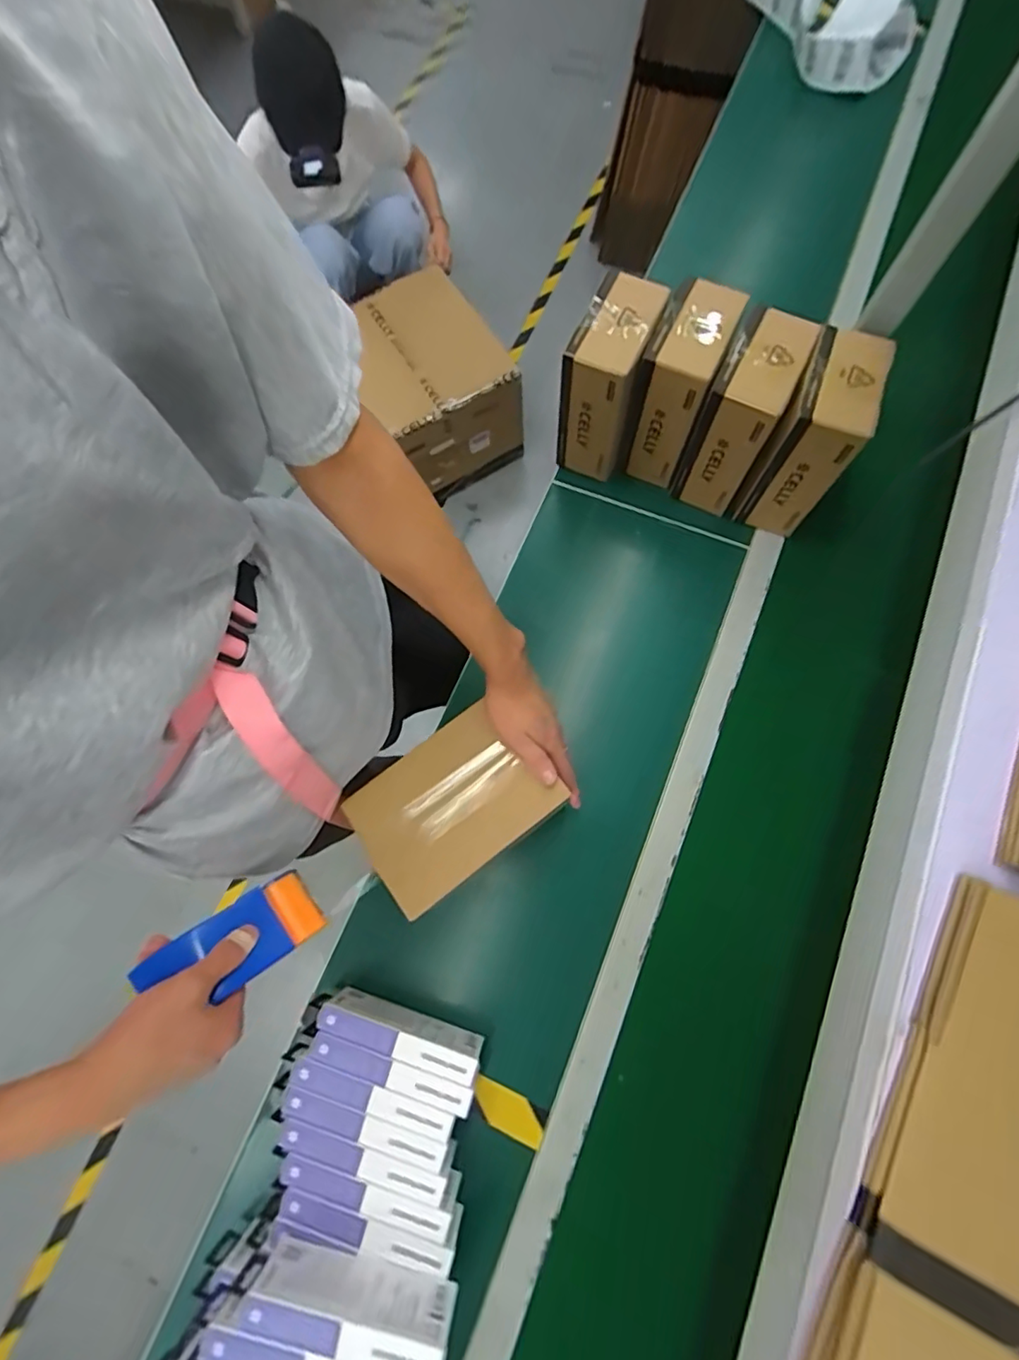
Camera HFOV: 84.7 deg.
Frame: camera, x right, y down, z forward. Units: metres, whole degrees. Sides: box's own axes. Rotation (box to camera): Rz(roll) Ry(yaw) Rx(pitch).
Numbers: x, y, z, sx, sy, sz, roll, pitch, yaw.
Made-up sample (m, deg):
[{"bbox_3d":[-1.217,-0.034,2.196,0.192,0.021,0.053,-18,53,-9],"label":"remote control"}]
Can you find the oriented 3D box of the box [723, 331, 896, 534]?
[{"bbox_3d":[0.378,-0.307,0.712,0.095,0.194,0.147,26,77,9],"label":"box"}]

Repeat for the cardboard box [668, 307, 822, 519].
[{"bbox_3d":[0.293,-0.340,0.723,0.087,0.187,0.145,25,77,9],"label":"cardboard box"}]

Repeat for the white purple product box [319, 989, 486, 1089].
[{"bbox_3d":[-0.115,0.384,0.611,0.171,0.072,0.032,16,75,7],"label":"white purple product box"}]

